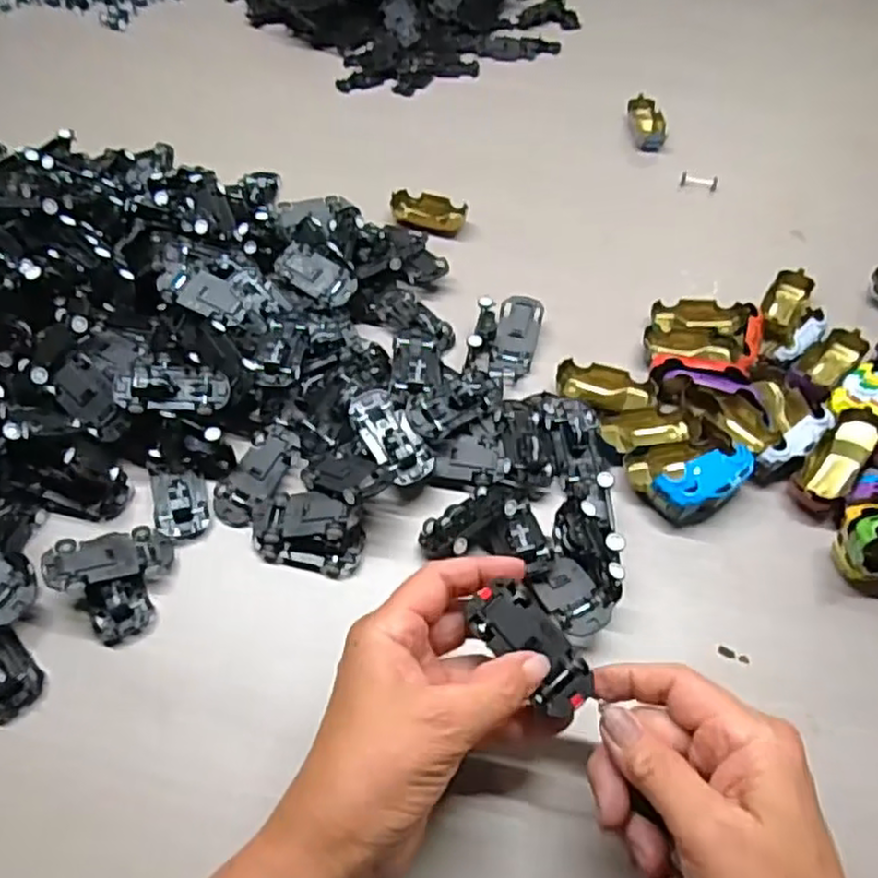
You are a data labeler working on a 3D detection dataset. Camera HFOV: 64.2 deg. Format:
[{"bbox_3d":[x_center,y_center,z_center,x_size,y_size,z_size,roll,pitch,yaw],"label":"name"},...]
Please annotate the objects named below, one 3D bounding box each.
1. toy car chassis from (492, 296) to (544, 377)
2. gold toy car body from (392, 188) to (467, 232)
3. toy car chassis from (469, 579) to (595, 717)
[{"bbox_3d":[0.055,-0.072,0.496,0.029,0.007,0.067,12,69,7],"label":"toy car chassis"},{"bbox_3d":[-0.009,-0.187,0.582,0.063,0.015,0.031,14,55,8],"label":"gold toy car body"},{"bbox_3d":[0.042,0.094,0.313,0.029,0.009,0.062,-38,77,-25],"label":"toy car chassis"}]

